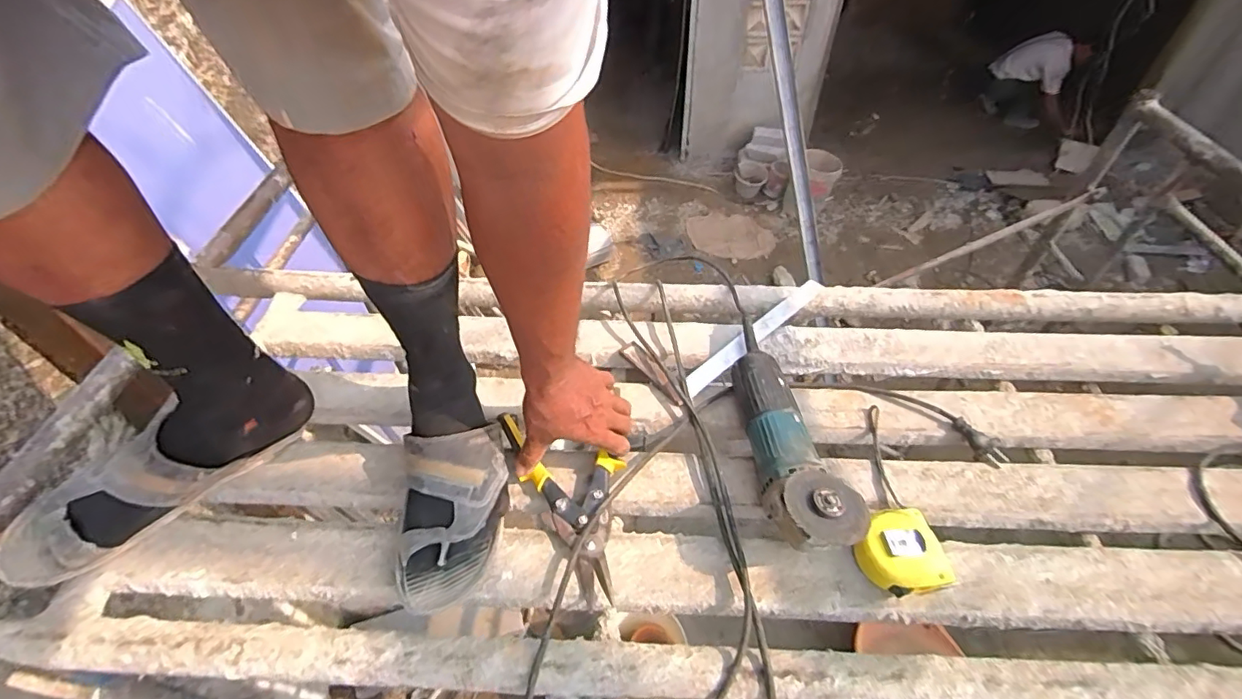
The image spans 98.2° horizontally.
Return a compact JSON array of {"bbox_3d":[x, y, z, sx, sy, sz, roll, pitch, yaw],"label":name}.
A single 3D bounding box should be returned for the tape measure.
[{"bbox_3d":[0.268,0.198,0.522,0.070,0.035,0.073,-6,49,-4],"label":"tape measure"}]

